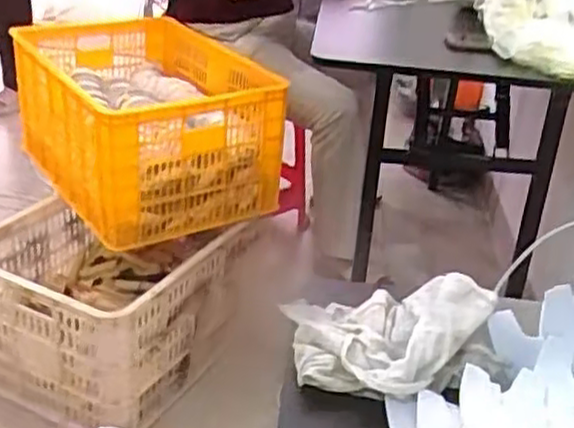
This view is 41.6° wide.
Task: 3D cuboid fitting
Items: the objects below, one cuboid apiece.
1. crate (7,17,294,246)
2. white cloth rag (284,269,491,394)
[{"bbox_3d":[-0.328,-0.220,1.681,0.413,0.272,0.627,-15,34,-31],"label":"crate"},{"bbox_3d":[0.077,0.087,0.577,0.153,0.059,0.126,6,28,0],"label":"white cloth rag"}]

